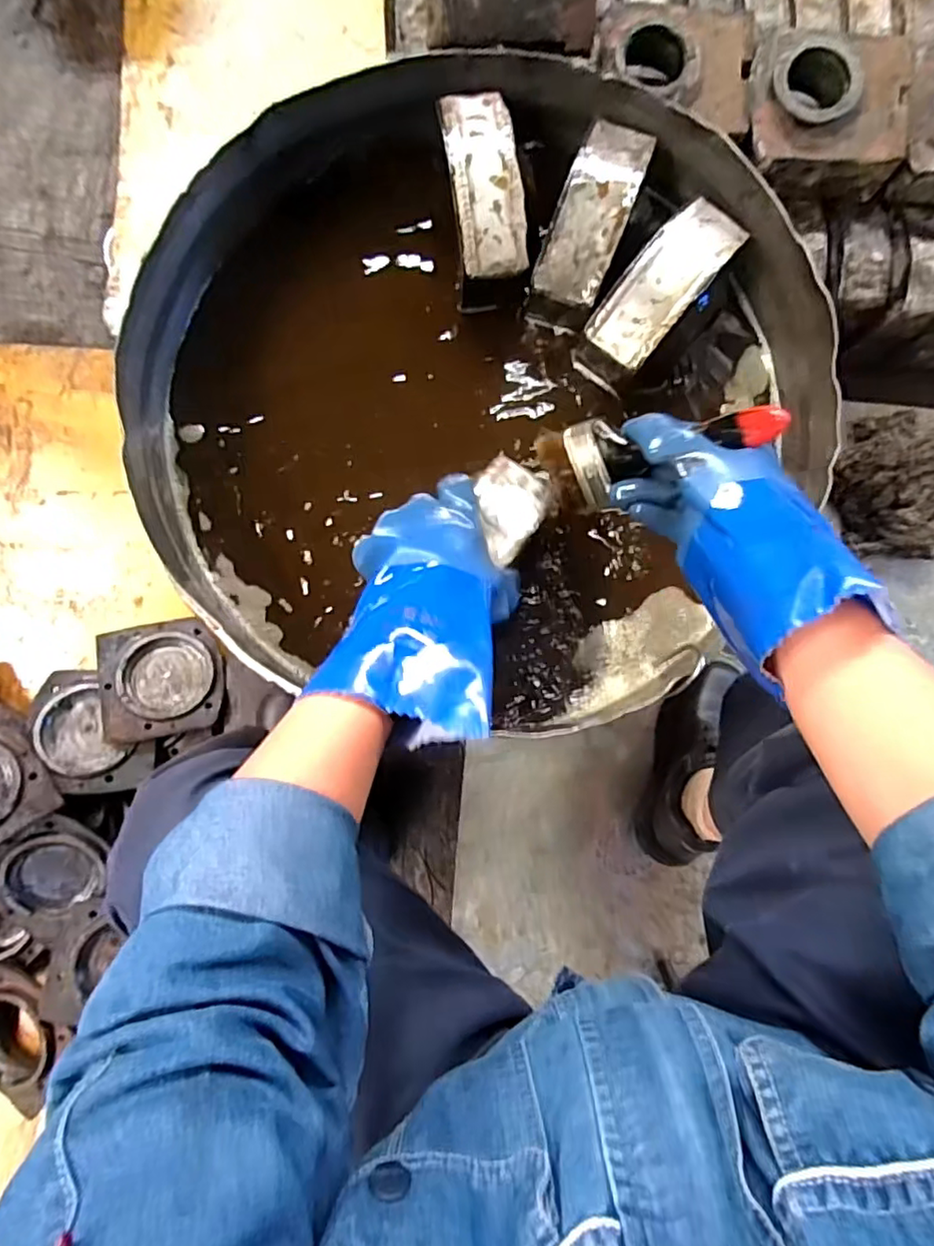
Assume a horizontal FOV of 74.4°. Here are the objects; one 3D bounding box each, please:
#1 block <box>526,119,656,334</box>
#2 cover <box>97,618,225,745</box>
[{"bbox_3d":[0.107,-0.337,0.523,0.058,0.055,0.158,21,98,4],"label":"block"},{"bbox_3d":[-0.379,0.070,0.768,0.140,0.021,0.141,-10,73,-17],"label":"cover"}]

